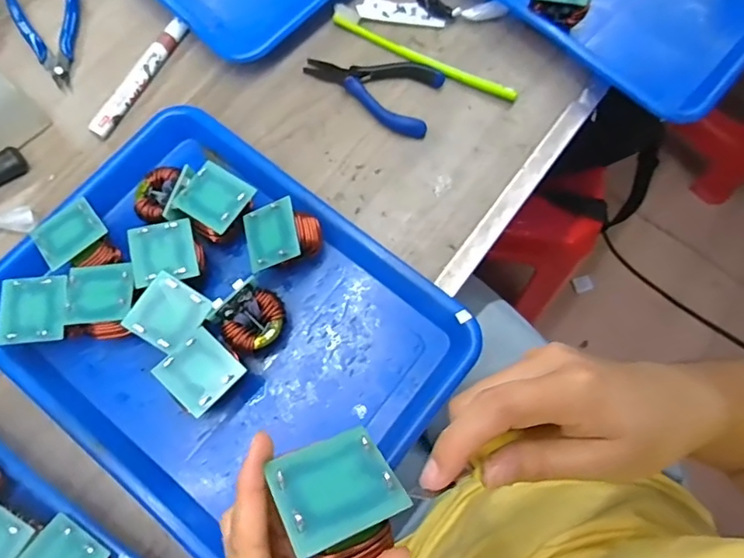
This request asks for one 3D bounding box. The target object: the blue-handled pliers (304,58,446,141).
[{"bbox_3d":[-0.001,-0.175,0.455,0.121,0.013,0.067,21,75,5],"label":"blue-handled pliers"}]

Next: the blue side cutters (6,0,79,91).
[{"bbox_3d":[-0.304,-0.229,0.470,0.061,0.017,0.114,-13,75,-4],"label":"blue side cutters"}]

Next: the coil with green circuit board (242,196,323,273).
[{"bbox_3d":[-0.066,-0.031,0.388,0.052,0.039,0.048,-18,75,21],"label":"coil with green circuit board"}]

